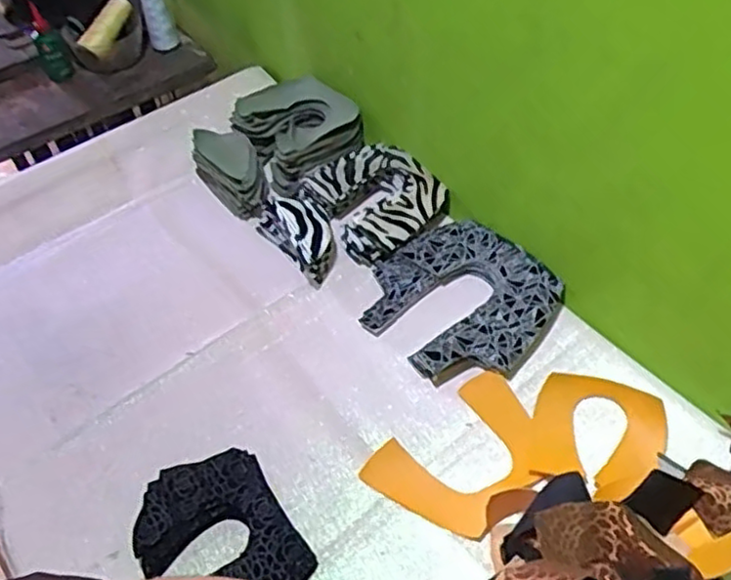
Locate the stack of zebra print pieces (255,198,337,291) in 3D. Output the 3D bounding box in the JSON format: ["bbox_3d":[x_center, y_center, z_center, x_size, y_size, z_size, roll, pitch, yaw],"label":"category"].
[{"bbox_3d":[-0.075,-0.076,0.842,0.073,0.048,0.134,-33,56,-22],"label":"stack of zebra print pieces"}]

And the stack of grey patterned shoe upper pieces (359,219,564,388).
[{"bbox_3d":[0.103,0.010,0.774,0.185,0.037,0.199,-35,57,-24],"label":"stack of grey patterned shoe upper pieces"}]

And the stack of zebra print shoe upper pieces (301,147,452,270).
[{"bbox_3d":[0.010,-0.117,0.865,0.141,0.034,0.162,-36,57,-24],"label":"stack of zebra print shoe upper pieces"}]

